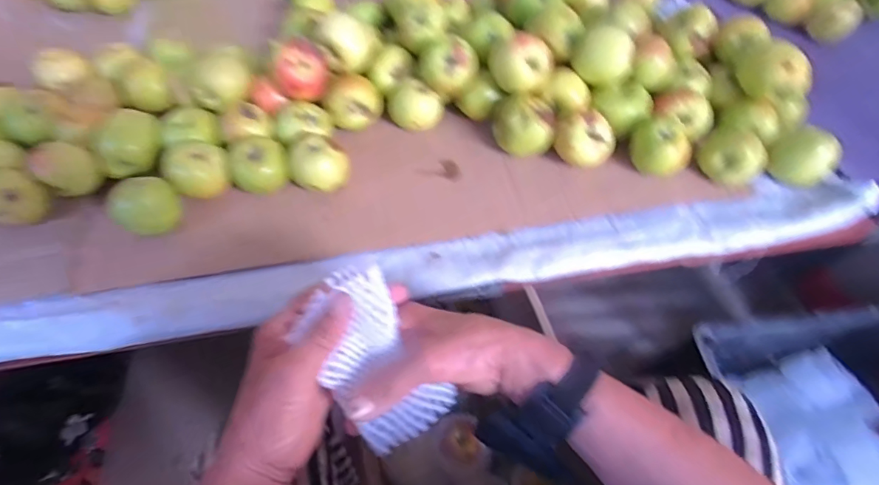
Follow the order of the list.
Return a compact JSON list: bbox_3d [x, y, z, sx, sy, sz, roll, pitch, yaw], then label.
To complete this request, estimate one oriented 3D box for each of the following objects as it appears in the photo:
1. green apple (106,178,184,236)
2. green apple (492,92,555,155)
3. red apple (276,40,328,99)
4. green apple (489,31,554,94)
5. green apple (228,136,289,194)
[{"bbox_3d":[-0.297,-0.034,0.458,0.049,0.047,0.056,39,64,21],"label":"green apple"},{"bbox_3d":[0.098,-0.135,0.524,0.062,0.068,0.060,-10,58,-8],"label":"green apple"},{"bbox_3d":[-0.154,-0.192,0.508,0.052,0.052,0.058,-13,58,-10],"label":"red apple"},{"bbox_3d":[0.094,-0.207,0.517,0.068,0.062,0.058,39,64,21],"label":"green apple"},{"bbox_3d":[-0.198,-0.086,0.490,0.058,0.047,0.064,-22,60,-15],"label":"green apple"}]

